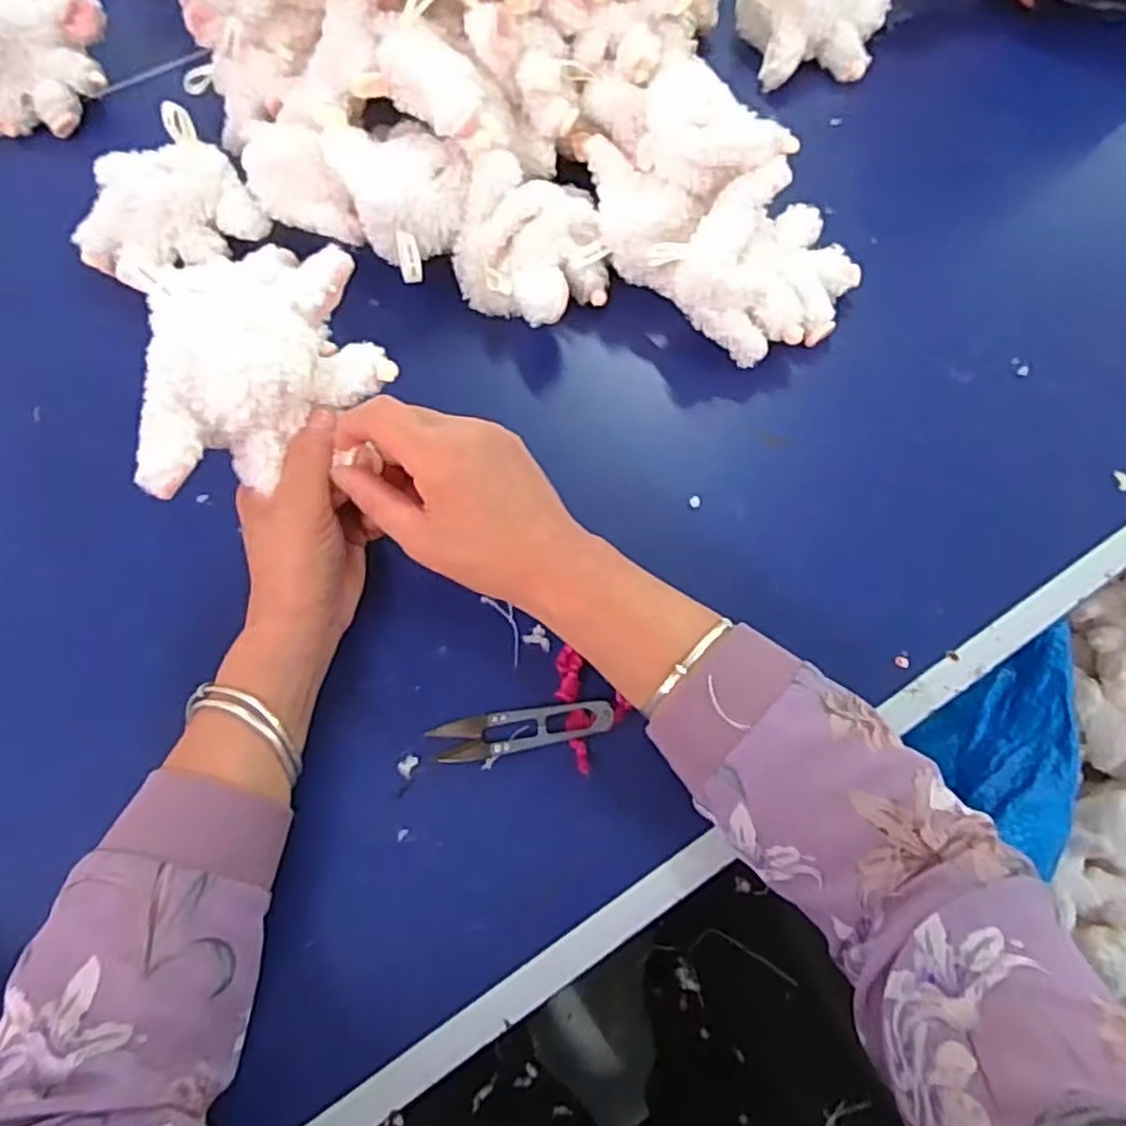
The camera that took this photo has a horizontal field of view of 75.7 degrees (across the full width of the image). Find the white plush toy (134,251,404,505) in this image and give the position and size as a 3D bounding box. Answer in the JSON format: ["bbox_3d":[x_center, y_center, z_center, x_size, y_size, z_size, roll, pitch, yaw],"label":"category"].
[{"bbox_3d":[-0.151,-0.101,0.365,0.114,0.058,0.115,-9,69,-5],"label":"white plush toy"}]

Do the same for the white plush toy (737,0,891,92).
[{"bbox_3d":[0.200,-0.448,0.591,0.119,0.059,0.111,19,70,7],"label":"white plush toy"}]

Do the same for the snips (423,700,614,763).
[{"bbox_3d":[-0.023,0.093,0.407,0.101,0.011,0.024,-11,69,-4],"label":"snips"}]

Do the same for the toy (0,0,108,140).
[{"bbox_3d":[-0.418,-0.396,0.569,0.100,0.064,0.089,6,69,3],"label":"toy"}]

